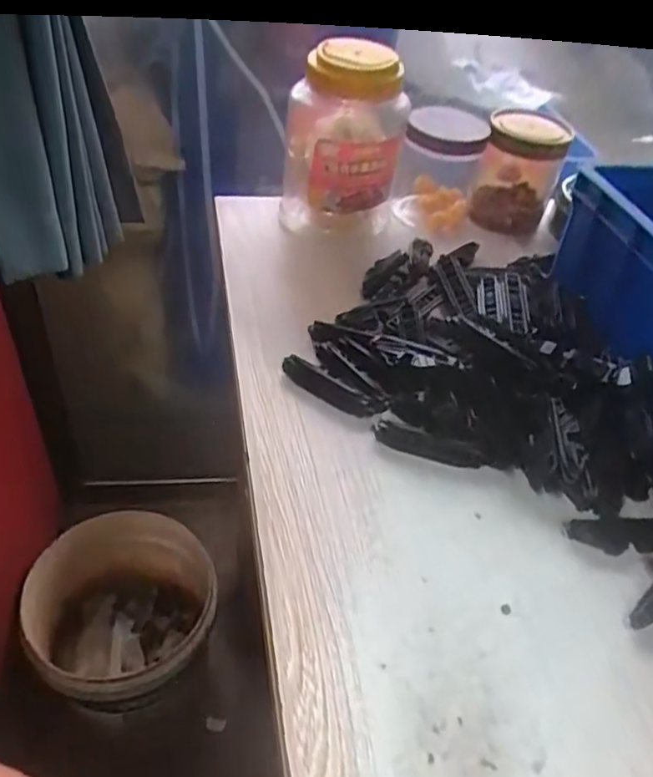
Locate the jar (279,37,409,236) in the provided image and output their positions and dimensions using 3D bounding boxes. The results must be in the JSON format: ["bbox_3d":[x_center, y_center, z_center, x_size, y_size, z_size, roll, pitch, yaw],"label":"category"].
[{"bbox_3d":[0.017,-0.230,0.617,0.109,0.167,0.097,5,44,-3],"label":"jar"}]

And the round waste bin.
[{"bbox_3d":[-0.297,0.351,0.970,0.245,0.238,0.259,4,44,-4],"label":"round waste bin"}]

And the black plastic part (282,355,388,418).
[{"bbox_3d":[0.006,-0.001,0.491,0.083,0.021,0.016,26,47,19],"label":"black plastic part"}]

